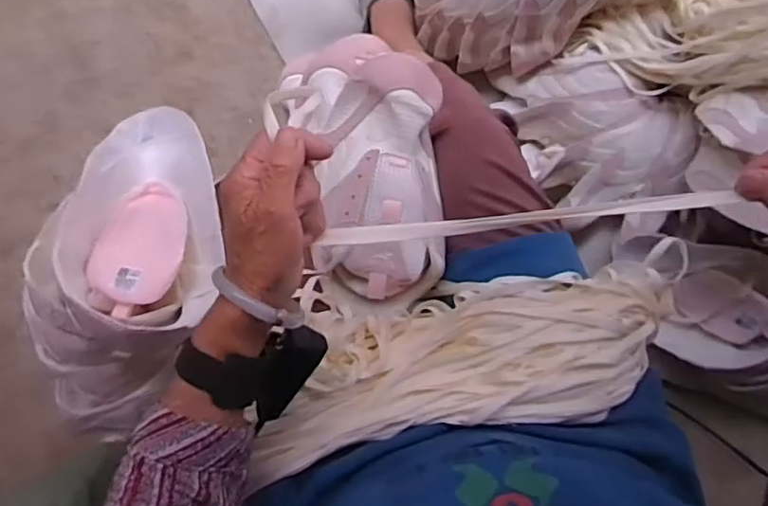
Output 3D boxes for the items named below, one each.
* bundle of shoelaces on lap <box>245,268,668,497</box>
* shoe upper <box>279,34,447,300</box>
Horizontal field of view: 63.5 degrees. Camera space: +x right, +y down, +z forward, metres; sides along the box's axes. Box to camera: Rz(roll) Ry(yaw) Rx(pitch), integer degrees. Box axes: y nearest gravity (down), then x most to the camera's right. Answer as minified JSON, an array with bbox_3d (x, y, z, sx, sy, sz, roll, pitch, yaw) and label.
[{"bbox_3d":[0.057,0.090,0.544,0.380,0.063,0.143,-15,80,-2],"label":"bundle of shoelaces on lap"},{"bbox_3d":[-0.007,-0.089,0.572,0.113,0.084,0.252,-6,87,1],"label":"shoe upper"}]

